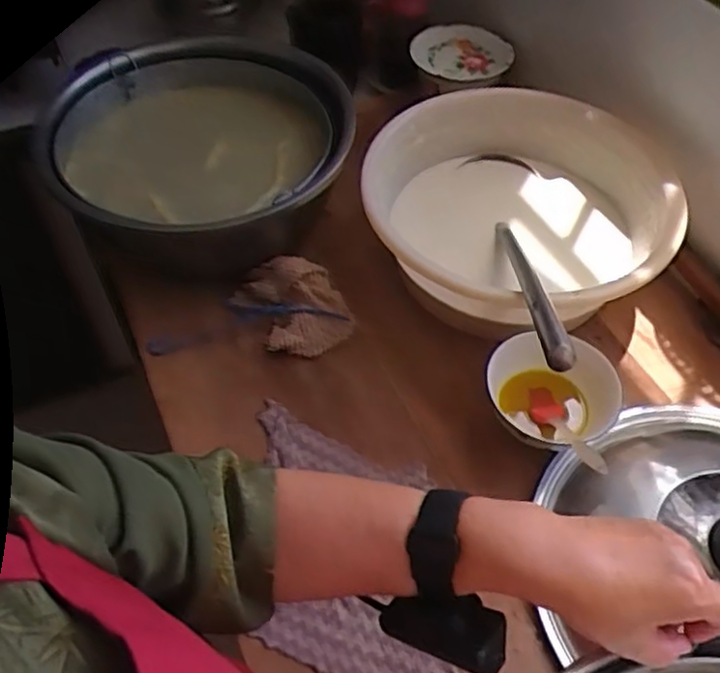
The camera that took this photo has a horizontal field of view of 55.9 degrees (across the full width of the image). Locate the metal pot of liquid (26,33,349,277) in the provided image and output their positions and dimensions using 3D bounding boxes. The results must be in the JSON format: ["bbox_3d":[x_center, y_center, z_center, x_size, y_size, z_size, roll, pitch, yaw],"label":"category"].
[{"bbox_3d":[-0.202,-0.246,0.868,0.350,0.125,0.396,4,52,2],"label":"metal pot of liquid"}]

